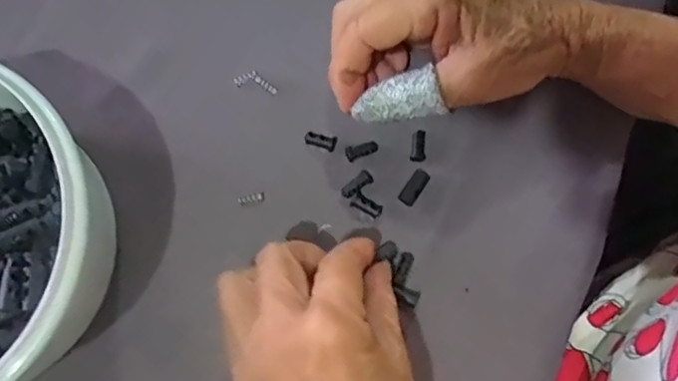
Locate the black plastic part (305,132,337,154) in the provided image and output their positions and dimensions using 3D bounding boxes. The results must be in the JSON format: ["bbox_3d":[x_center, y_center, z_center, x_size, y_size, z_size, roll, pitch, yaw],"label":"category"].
[{"bbox_3d":[-0.010,-0.027,0.321,0.017,0.004,0.009,14,78,3],"label":"black plastic part"}]

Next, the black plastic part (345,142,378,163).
[{"bbox_3d":[0.012,-0.023,0.321,0.018,0.004,0.008,-22,79,-5],"label":"black plastic part"}]

